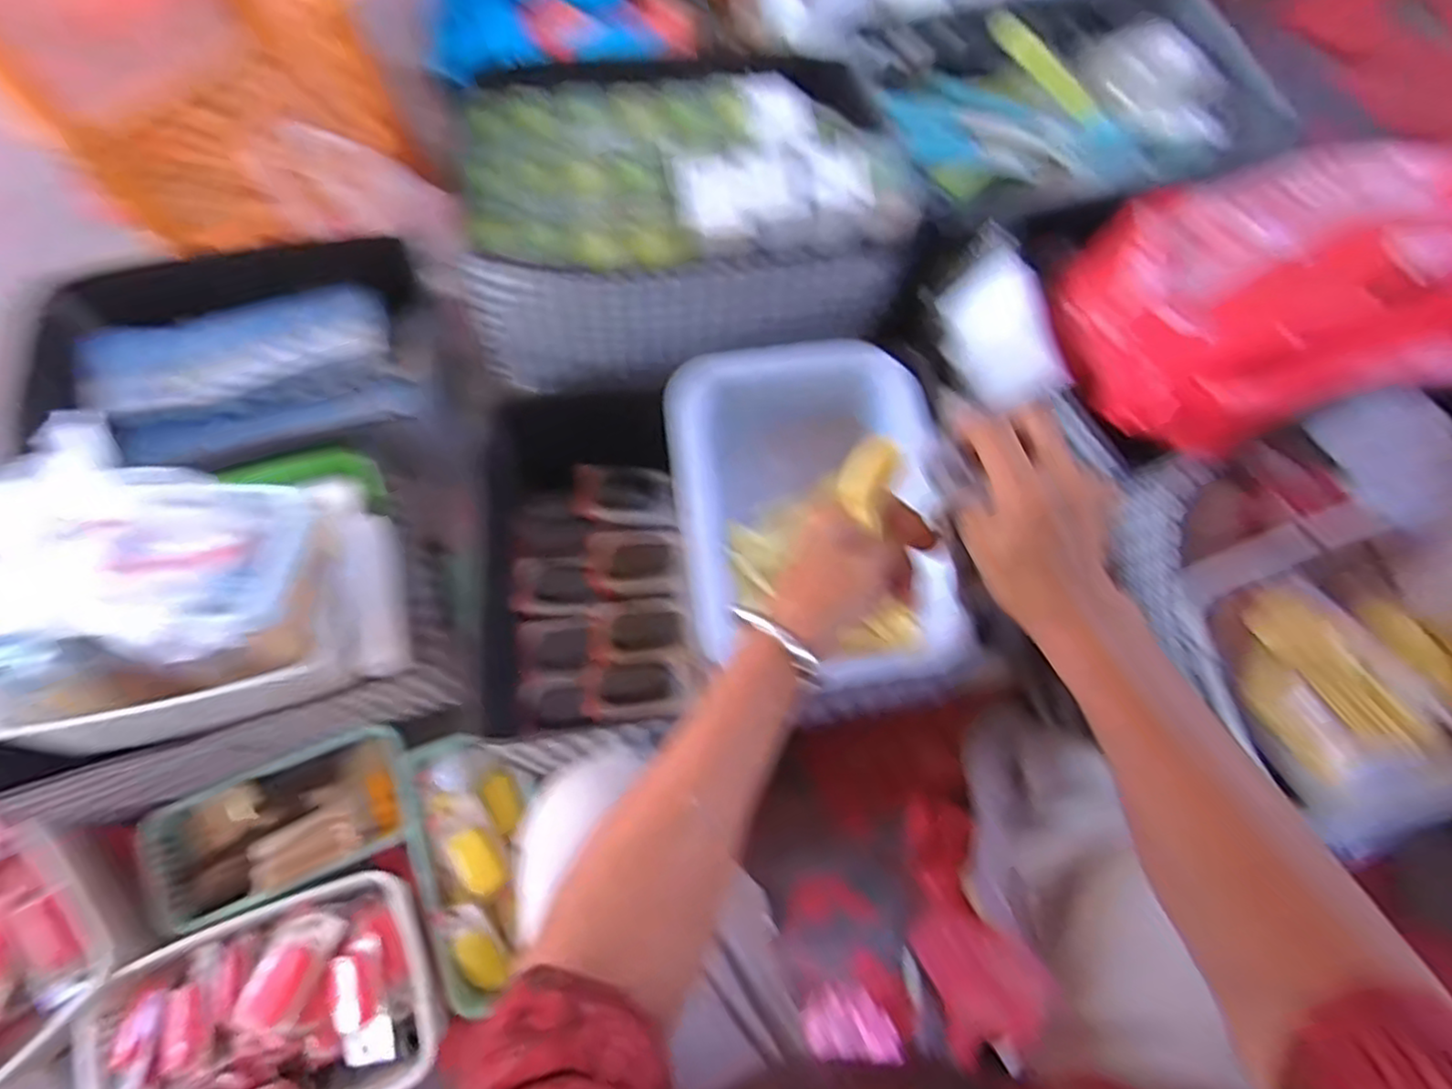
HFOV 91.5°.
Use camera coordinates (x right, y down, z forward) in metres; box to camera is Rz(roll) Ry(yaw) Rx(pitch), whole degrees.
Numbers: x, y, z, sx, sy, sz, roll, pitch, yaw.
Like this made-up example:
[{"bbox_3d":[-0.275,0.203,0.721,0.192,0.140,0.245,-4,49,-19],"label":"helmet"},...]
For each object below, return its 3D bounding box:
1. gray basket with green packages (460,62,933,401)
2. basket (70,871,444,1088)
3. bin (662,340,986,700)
[{"bbox_3d":[-0.049,-0.367,0.750,0.436,0.157,0.319,-2,70,-2],"label":"gray basket with green packages"},{"bbox_3d":[-0.427,0.458,0.679,0.298,0.079,0.206,-18,71,-7],"label":"basket"},{"bbox_3d":[0.085,-0.024,0.621,0.230,0.098,0.283,-9,70,-4],"label":"bin"}]

